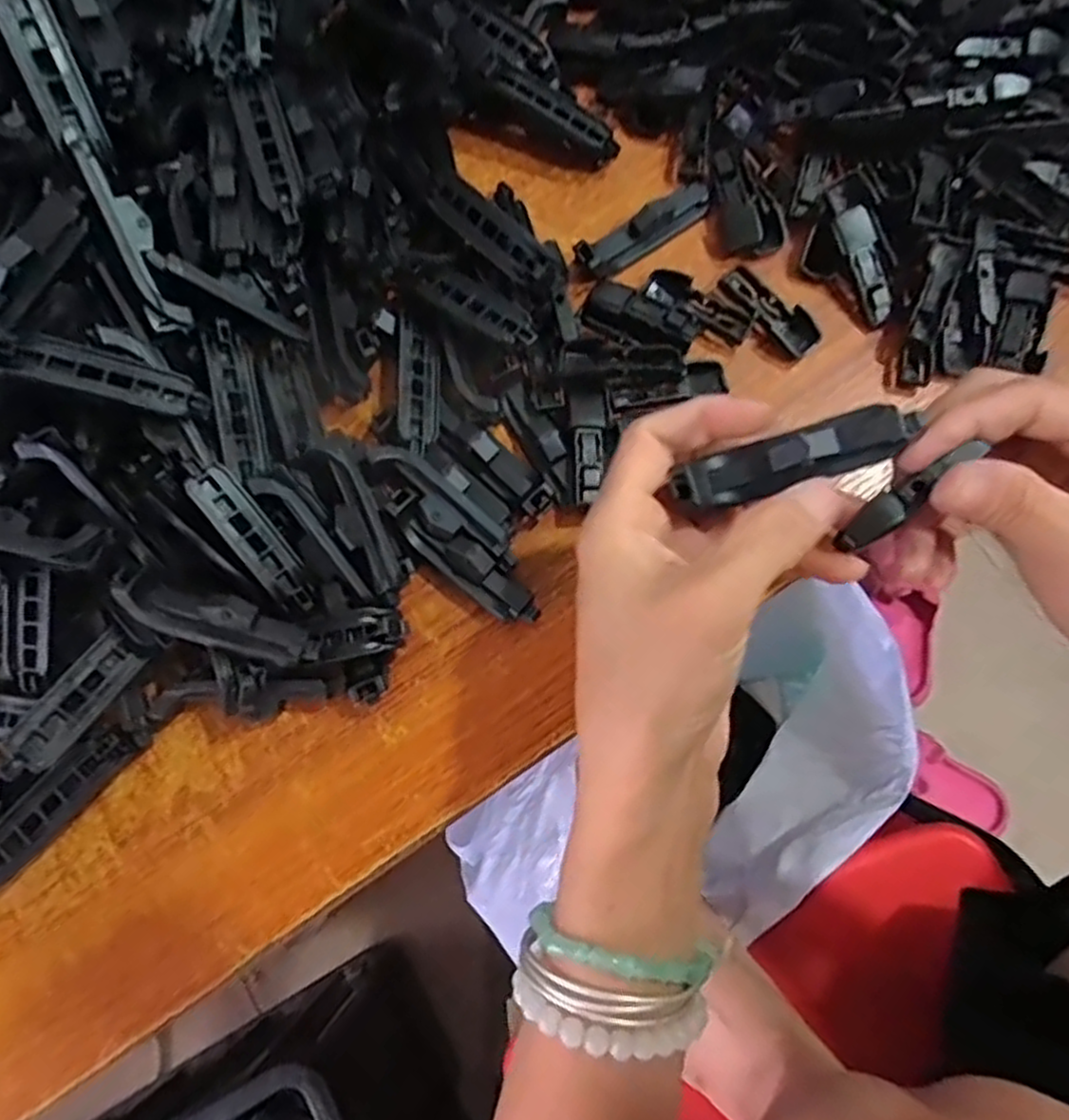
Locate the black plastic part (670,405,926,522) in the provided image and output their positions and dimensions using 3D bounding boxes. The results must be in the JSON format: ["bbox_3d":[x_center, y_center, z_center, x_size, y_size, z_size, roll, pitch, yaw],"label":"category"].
[{"bbox_3d":[0.081,-0.032,0.230,0.072,0.014,0.017,-17,78,14],"label":"black plastic part"}]

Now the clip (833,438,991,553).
[{"bbox_3d":[0.114,-0.020,0.224,0.048,0.012,0.010,-40,81,6],"label":"clip"}]

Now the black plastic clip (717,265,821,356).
[{"bbox_3d":[0.104,-0.112,0.330,0.016,0.007,0.051,-44,81,-9],"label":"black plastic clip"}]

